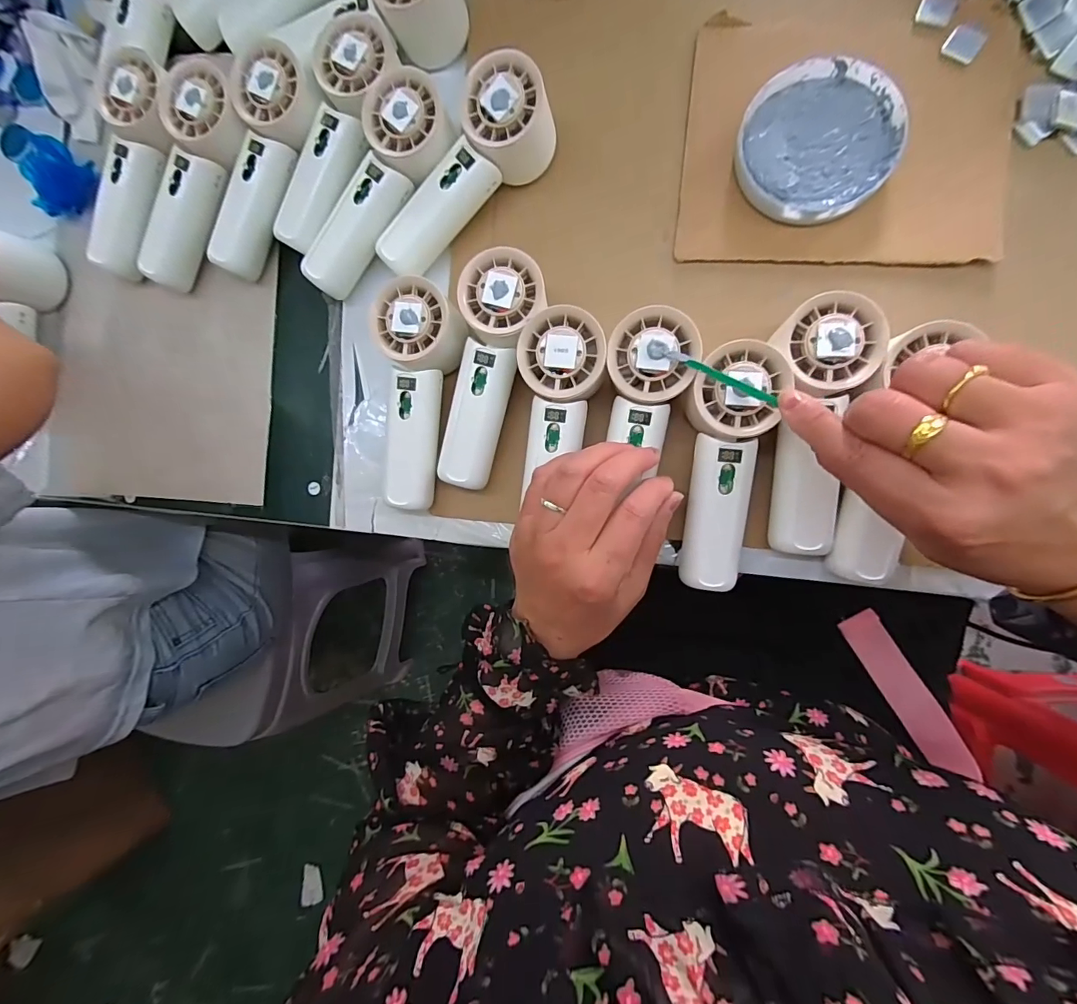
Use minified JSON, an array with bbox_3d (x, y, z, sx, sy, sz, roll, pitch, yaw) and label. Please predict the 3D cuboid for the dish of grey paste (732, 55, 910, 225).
[{"bbox_3d":[0.188,-0.241,0.314,0.097,0.017,0.100,0,88,8],"label":"dish of grey paste"}]

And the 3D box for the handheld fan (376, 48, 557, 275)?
[{"bbox_3d":[-0.051,-0.225,0.330,0.056,0.055,0.152,40,95,7],"label":"handheld fan"}]

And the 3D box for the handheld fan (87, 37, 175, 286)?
[{"bbox_3d":[-0.314,-0.258,0.366,0.057,0.051,0.156,23,93,8],"label":"handheld fan"}]

